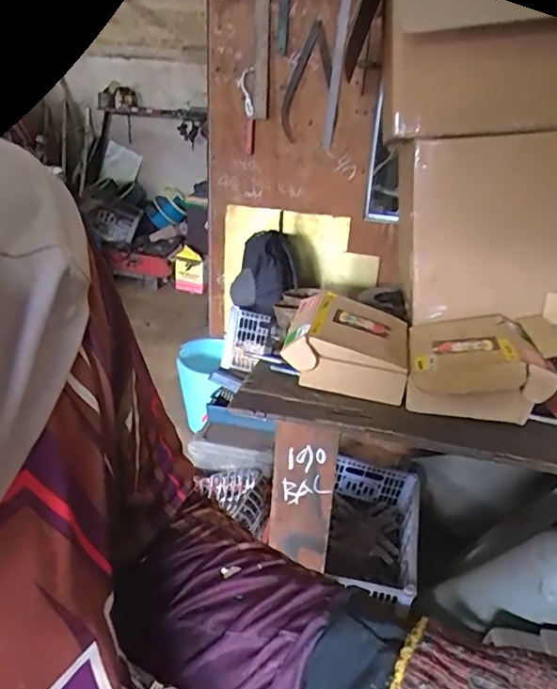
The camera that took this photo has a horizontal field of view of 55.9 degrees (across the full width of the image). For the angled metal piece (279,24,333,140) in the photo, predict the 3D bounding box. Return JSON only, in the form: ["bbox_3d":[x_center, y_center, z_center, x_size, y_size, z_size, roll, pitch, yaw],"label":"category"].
[{"bbox_3d":[0.091,-0.811,1.662,0.127,0.359,0.035,39,47,9],"label":"angled metal piece"}]

